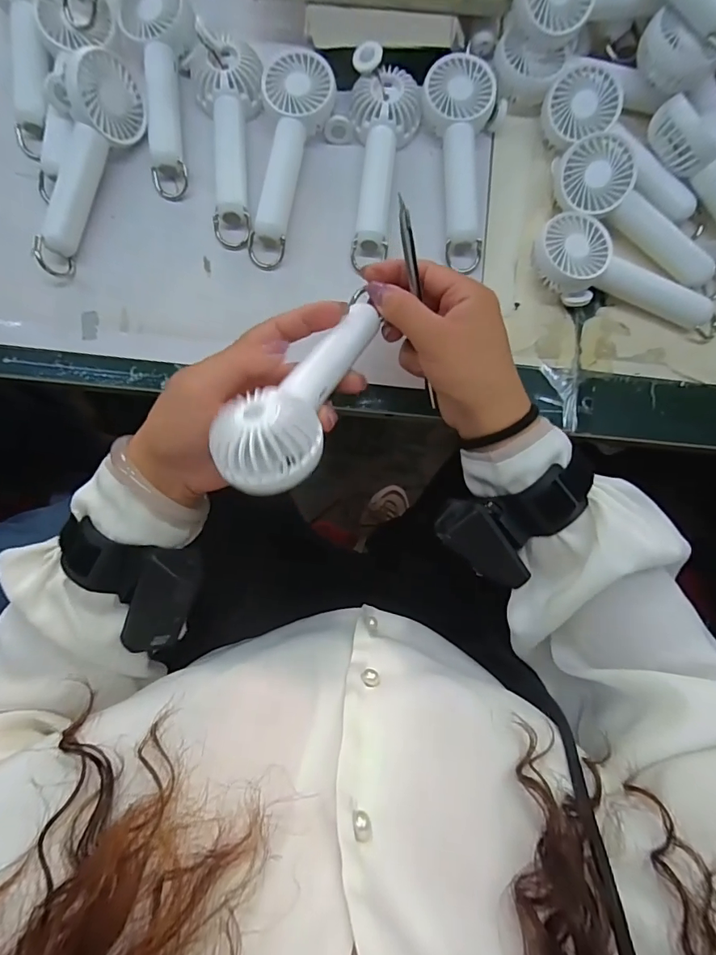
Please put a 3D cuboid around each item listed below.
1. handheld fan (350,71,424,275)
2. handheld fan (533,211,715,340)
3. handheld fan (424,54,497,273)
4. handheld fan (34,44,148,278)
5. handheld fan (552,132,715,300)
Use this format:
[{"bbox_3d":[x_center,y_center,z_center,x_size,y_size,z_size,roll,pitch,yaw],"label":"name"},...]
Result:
[{"bbox_3d":[0.018,-0.246,0.372,0.053,0.033,0.145,6,82,0],"label":"handheld fan"},{"bbox_3d":[0.216,-0.159,0.366,0.163,0.034,0.059,15,82,2],"label":"handheld fan"},{"bbox_3d":[0.078,-0.255,0.375,0.055,0.033,0.157,6,82,0],"label":"handheld fan"},{"bbox_3d":[-0.210,-0.241,0.351,0.049,0.052,0.171,15,82,2],"label":"handheld fan"},{"bbox_3d":[0.228,-0.204,0.373,0.166,0.036,0.050,35,83,-9],"label":"handheld fan"}]

